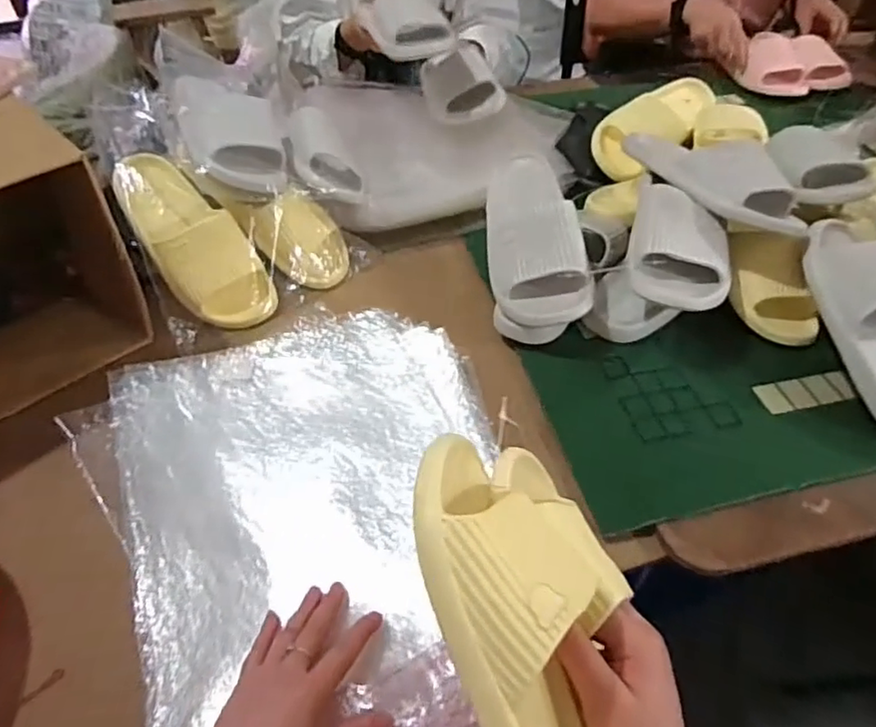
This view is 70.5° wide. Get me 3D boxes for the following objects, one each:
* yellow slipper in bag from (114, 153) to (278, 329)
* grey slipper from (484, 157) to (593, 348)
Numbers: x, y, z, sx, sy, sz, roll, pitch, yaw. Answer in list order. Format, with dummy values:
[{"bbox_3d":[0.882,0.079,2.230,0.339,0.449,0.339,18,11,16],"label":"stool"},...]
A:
[{"bbox_3d":[-0.312,-0.161,0.767,0.099,0.063,0.264,-37,81,-27],"label":"yellow slipper in bag"},{"bbox_3d":[0.114,-0.154,0.759,0.105,0.085,0.255,-4,62,-2],"label":"grey slipper"}]

